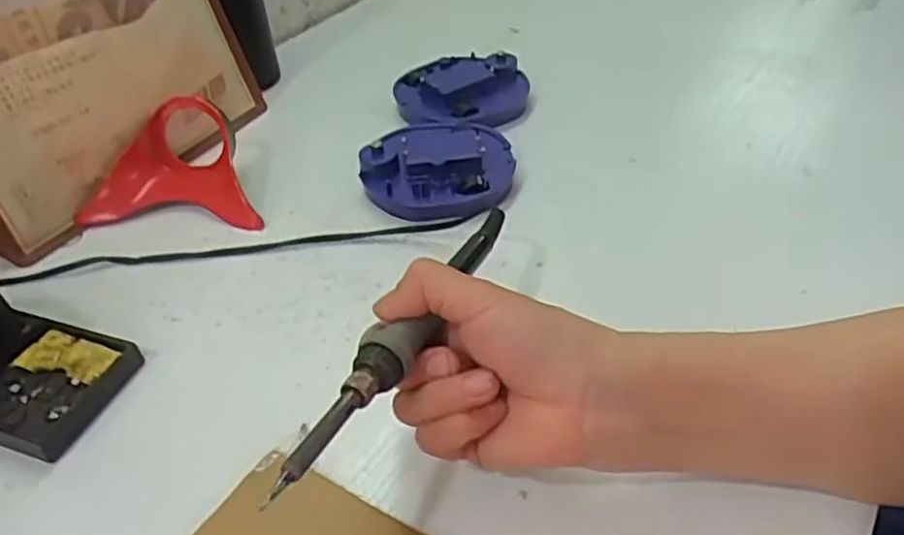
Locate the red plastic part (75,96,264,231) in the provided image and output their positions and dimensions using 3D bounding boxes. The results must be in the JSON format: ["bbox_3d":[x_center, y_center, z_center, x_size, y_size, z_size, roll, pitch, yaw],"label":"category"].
[{"bbox_3d":[-0.206,-0.063,0.487,0.113,0.057,0.106,-20,43,-17],"label":"red plastic part"}]

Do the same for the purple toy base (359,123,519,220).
[{"bbox_3d":[-0.008,-0.074,0.504,0.100,0.031,0.100,-2,41,2],"label":"purple toy base"}]

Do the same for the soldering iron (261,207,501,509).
[{"bbox_3d":[-0.015,0.024,0.307,0.022,0.016,0.203,15,36,20],"label":"soldering iron"}]

